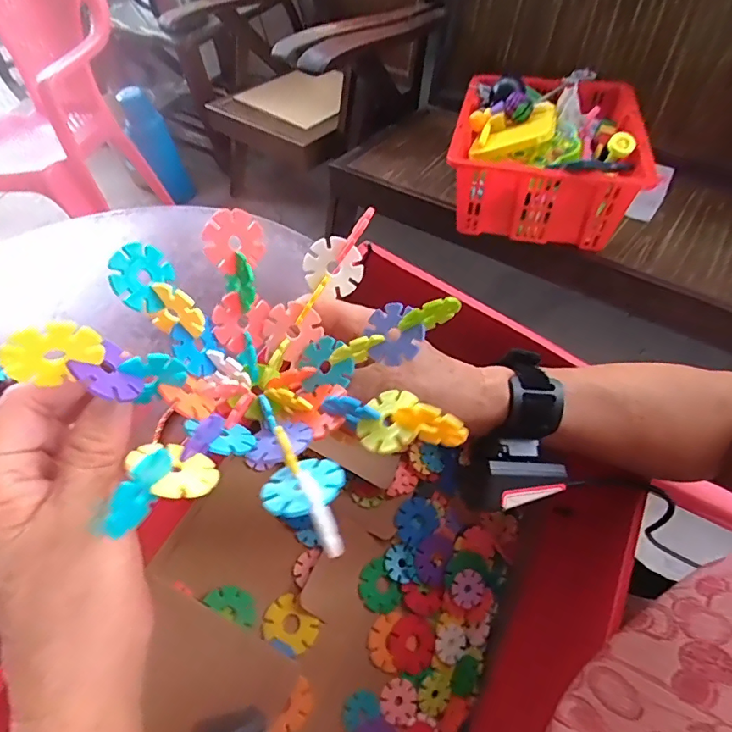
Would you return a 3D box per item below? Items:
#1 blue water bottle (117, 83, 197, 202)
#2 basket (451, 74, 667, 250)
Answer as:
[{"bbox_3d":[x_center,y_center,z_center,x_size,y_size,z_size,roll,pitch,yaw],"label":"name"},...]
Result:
[{"bbox_3d":[-0.659,-0.687,1.520,0.096,0.339,0.084,-41,40,-24],"label":"blue water bottle"},{"bbox_3d":[0.367,-0.444,0.986,0.352,0.159,0.387,8,56,12],"label":"basket"}]

